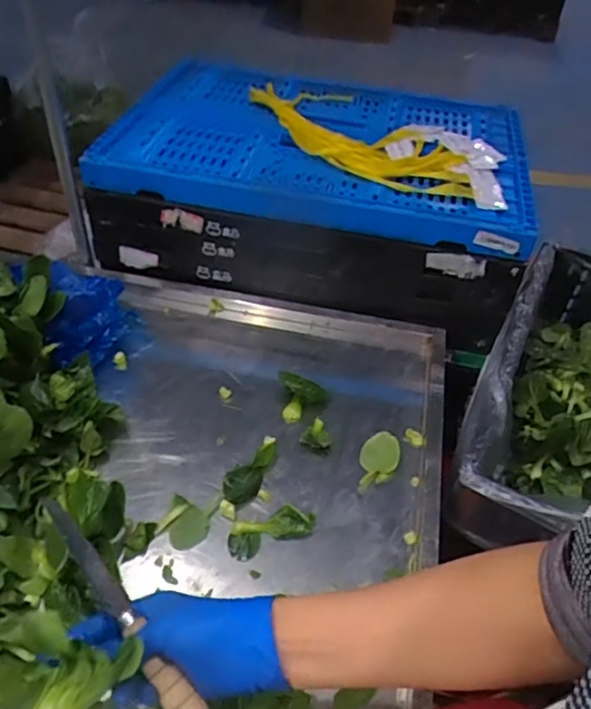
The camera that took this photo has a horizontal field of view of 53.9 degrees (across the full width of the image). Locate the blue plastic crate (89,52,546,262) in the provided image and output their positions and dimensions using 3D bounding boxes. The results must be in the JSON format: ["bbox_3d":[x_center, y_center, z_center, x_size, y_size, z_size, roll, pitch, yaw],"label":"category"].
[{"bbox_3d":[0.042,-0.322,0.862,0.589,0.056,0.375,11,47,6],"label":"blue plastic crate"}]

